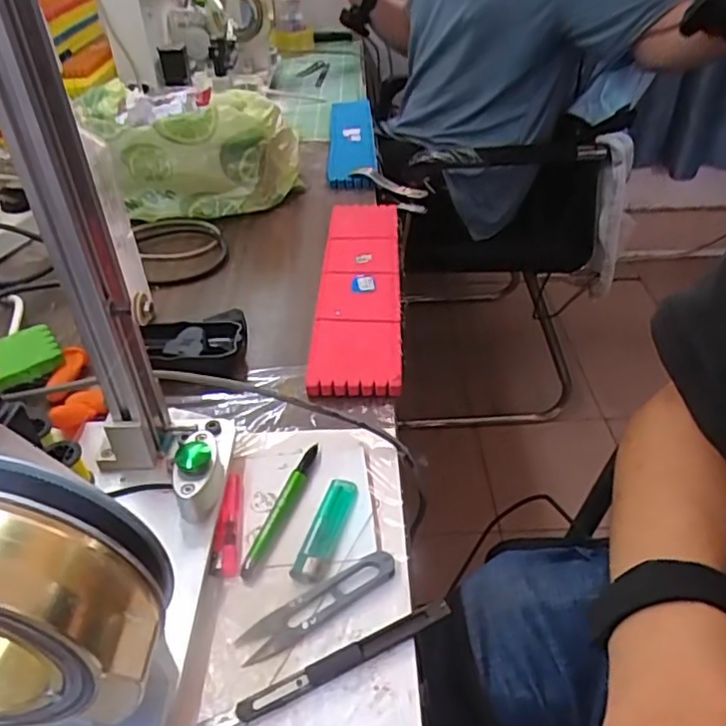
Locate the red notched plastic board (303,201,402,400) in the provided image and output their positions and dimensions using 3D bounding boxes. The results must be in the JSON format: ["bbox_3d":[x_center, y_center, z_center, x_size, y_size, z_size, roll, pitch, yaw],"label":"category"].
[{"bbox_3d":[-0.002,-0.086,0.666,0.081,0.024,0.349,1,39,2],"label":"red notched plastic board"}]

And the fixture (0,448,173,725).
[{"bbox_3d":[-0.125,0.076,0.211,0.100,0.093,0.043,0,39,1],"label":"fixture"}]

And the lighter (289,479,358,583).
[{"bbox_3d":[-0.025,0.112,0.424,0.021,0.010,0.083,10,40,13],"label":"lighter"}]

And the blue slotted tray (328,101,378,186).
[{"bbox_3d":[-0.017,-0.347,0.958,0.068,0.032,0.284,-1,39,0],"label":"blue slotted tray"}]

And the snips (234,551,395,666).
[{"bbox_3d":[-0.027,0.145,0.377,0.103,0.008,0.023,-22,44,-24],"label":"snips"}]

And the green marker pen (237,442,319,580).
[{"bbox_3d":[-0.055,0.099,0.433,0.014,0.009,0.118,10,40,14],"label":"green marker pen"}]

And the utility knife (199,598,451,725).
[{"bbox_3d":[-0.017,0.167,0.344,0.144,0.011,0.012,-18,42,-20],"label":"utility knife"}]

